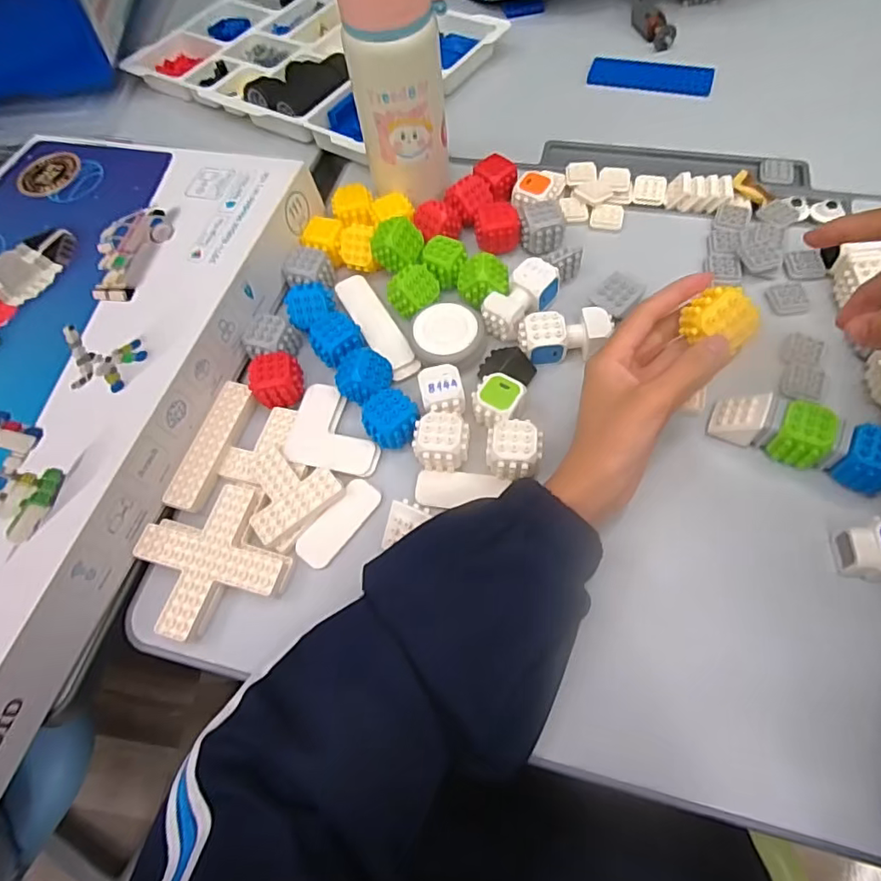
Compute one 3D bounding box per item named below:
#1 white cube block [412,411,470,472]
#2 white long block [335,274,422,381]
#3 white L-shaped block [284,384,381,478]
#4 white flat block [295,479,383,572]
[{"bbox_3d":[0.001,0.001,0.384,0.037,0.028,0.032,2,62,6],"label":"white cube block"},{"bbox_3d":[-0.053,-0.096,0.453,0.029,0.007,0.113,-27,64,-10],"label":"white long block"},{"bbox_3d":[-0.076,-0.008,0.408,0.071,0.009,0.066,11,63,11],"label":"white L-shaped block"},{"bbox_3d":[-0.070,0.055,0.378,0.025,0.006,0.066,34,70,21],"label":"white flat block"}]

